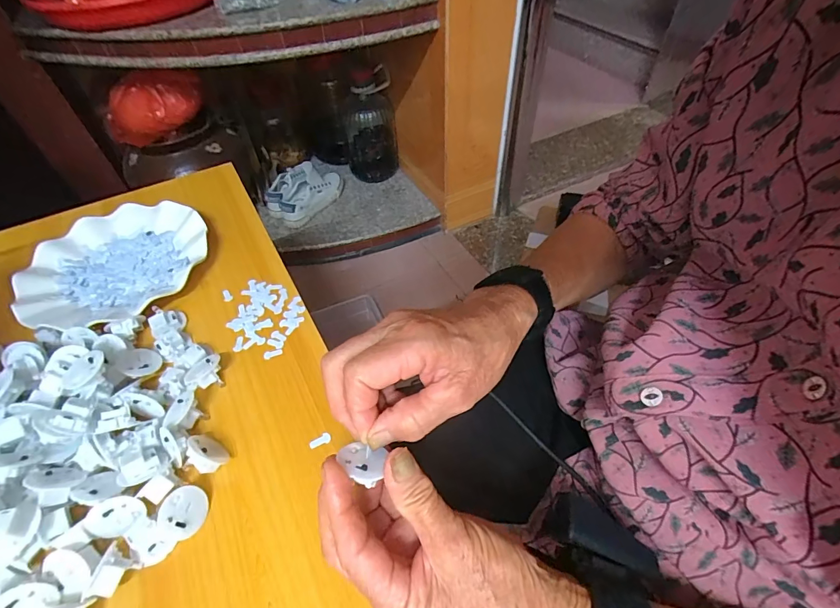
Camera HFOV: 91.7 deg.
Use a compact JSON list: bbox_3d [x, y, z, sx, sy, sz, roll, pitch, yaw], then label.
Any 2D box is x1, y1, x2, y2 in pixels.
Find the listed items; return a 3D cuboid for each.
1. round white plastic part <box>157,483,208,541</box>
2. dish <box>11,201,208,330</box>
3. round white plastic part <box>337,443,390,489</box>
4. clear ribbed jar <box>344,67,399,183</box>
[{"bbox_3d":[-0.165,0.144,0.283,0.029,0.015,0.031,-28,91,-55],"label":"round white plastic part"},{"bbox_3d":[-0.325,-0.047,0.443,0.177,0.021,0.178,-1,50,2],"label":"dish"},{"bbox_3d":[-0.035,0.096,0.240,0.028,0.012,0.024,5,23,14],"label":"round white plastic part"},{"bbox_3d":[-0.154,-0.536,1.246,0.148,0.293,0.137,-1,50,2],"label":"clear ribbed jar"}]

